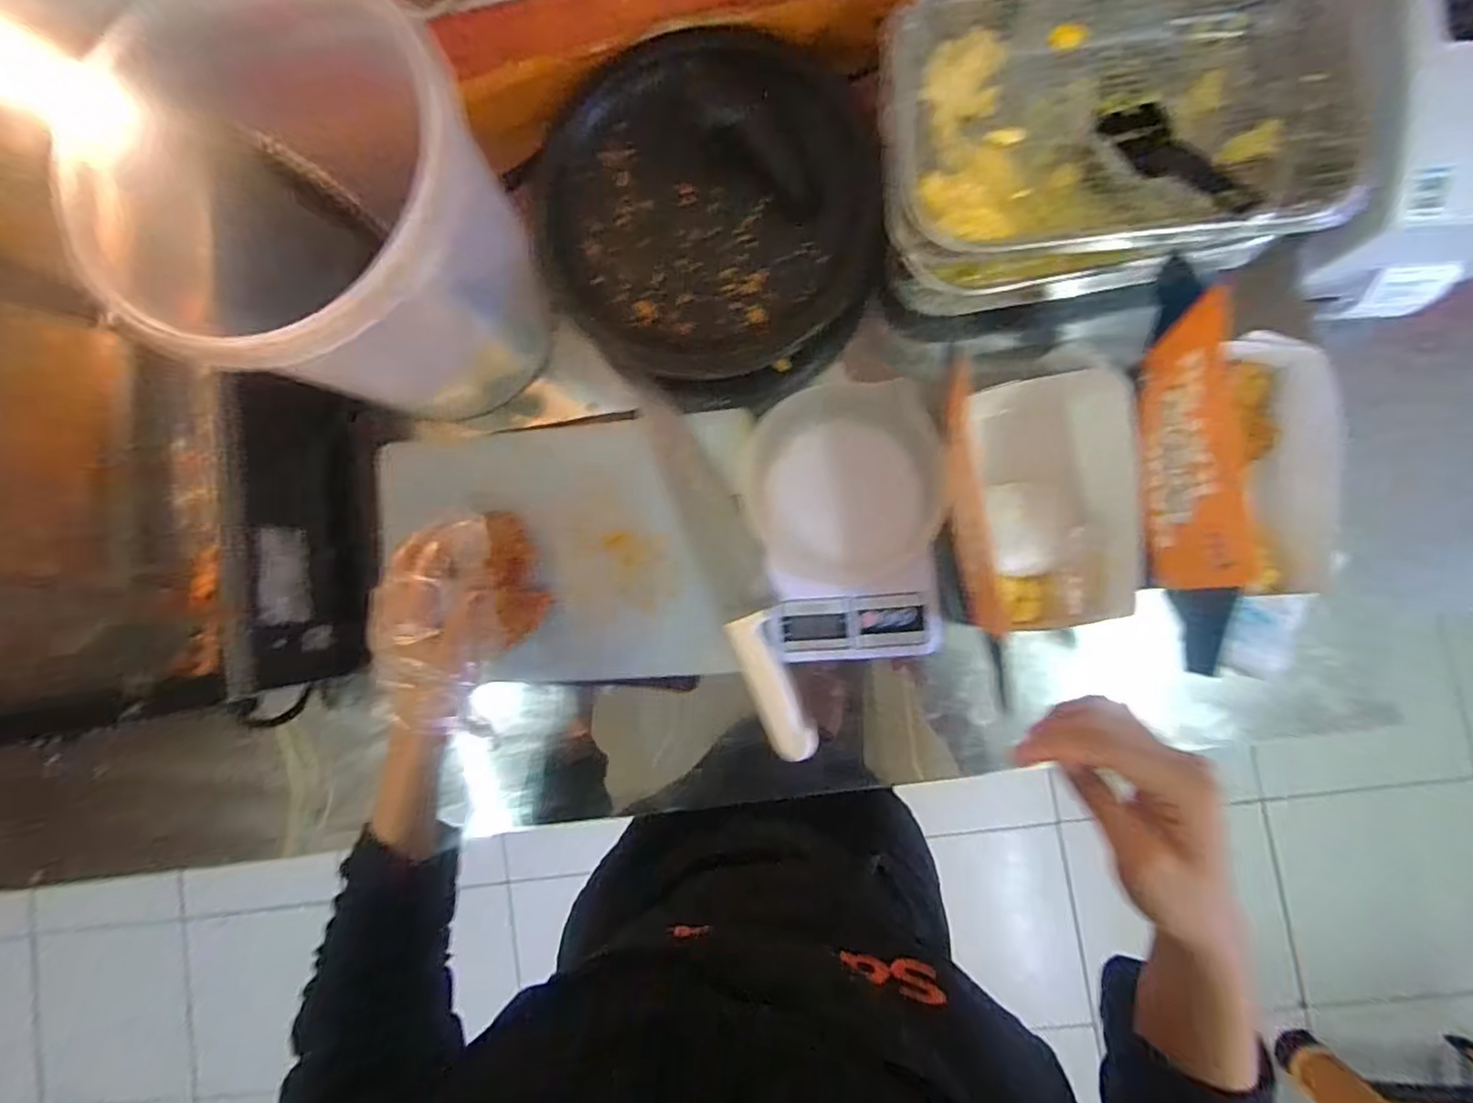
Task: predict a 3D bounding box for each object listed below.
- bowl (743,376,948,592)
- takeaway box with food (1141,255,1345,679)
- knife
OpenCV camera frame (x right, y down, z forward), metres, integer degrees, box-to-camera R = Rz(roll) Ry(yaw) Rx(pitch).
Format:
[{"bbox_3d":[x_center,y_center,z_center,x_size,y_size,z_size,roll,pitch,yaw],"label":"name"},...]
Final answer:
[{"bbox_3d":[0.088,-0.053,0.507,0.154,0.049,0.152,-4,86,6],"label":"bowl"},{"bbox_3d":[0.363,-0.062,0.427,0.144,0.142,0.187,-6,86,5],"label":"takeaway box with food"},{"bbox_3d":[-0.006,0.012,0.535,0.051,0.017,0.332,-23,84,4],"label":"knife"}]

